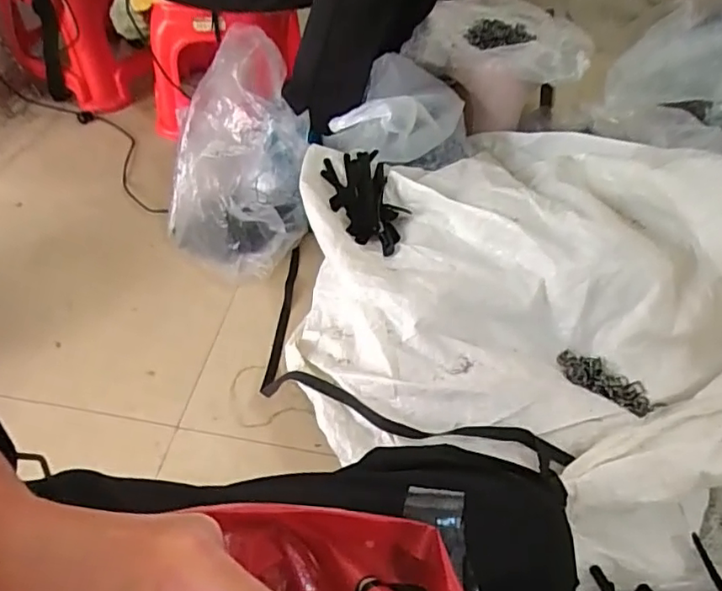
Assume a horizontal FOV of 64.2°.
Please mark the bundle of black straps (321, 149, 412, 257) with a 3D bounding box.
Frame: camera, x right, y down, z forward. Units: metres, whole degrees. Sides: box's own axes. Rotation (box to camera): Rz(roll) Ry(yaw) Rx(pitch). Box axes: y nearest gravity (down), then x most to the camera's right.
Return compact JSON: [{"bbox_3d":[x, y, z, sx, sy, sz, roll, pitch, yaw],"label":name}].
[{"bbox_3d":[0.006,-0.133,0.812,0.094,0.028,0.192,-14,51,-13],"label":"bundle of black straps"}]

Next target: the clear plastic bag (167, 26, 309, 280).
[{"bbox_3d":[-0.213,-0.224,0.961,0.240,0.238,0.366,-10,50,-8],"label":"clear plastic bag"}]

